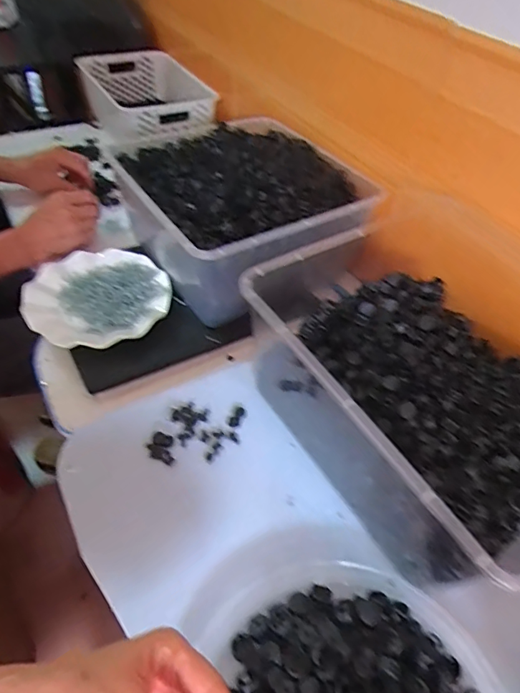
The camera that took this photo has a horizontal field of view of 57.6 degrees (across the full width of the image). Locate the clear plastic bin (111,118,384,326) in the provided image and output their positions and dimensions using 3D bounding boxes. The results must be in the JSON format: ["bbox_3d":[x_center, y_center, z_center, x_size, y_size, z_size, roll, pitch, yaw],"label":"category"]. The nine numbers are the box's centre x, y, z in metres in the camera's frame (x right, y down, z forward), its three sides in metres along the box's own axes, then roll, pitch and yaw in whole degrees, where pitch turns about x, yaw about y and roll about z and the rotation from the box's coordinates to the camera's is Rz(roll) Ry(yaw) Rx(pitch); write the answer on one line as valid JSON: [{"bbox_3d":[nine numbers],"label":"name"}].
[{"bbox_3d":[-0.029,-0.197,0.677,0.286,0.125,0.288,-24,55,-24],"label":"clear plastic bin"}]

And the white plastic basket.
[{"bbox_3d":[-0.241,-0.537,1.039,0.211,0.099,0.309,-22,54,-23],"label":"white plastic basket"}]

